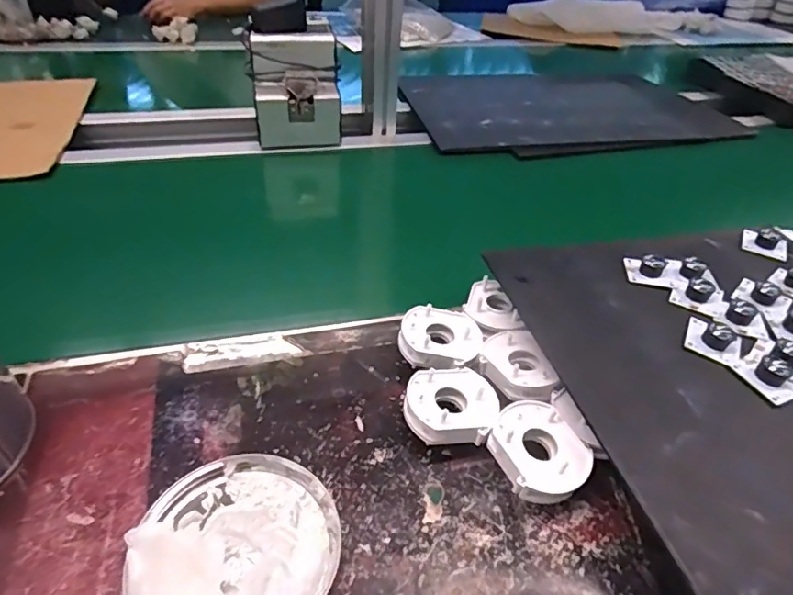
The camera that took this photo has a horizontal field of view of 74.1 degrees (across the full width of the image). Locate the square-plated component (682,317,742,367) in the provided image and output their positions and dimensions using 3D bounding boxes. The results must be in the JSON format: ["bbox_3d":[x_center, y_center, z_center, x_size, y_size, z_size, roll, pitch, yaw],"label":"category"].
[{"bbox_3d":[0.267,0.033,0.435,0.043,0.015,0.042,27,46,23],"label":"square-plated component"}]

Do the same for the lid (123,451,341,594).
[{"bbox_3d":[-0.101,0.156,0.333,0.122,0.025,0.129,3,40,-2],"label":"lid"}]

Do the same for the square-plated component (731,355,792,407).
[{"bbox_3d":[0.293,0.059,0.407,0.038,0.018,0.042,-17,46,-23],"label":"square-plated component"}]

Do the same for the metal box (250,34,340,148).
[{"bbox_3d":[-0.151,-0.311,0.794,0.124,0.136,0.078,-5,41,-11],"label":"metal box"}]

